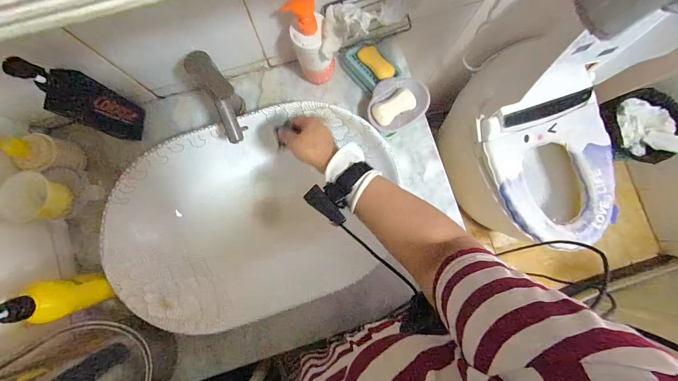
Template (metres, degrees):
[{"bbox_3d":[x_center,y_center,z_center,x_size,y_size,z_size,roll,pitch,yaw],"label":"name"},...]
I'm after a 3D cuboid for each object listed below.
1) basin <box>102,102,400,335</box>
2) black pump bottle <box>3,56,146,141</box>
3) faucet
[{"bbox_3d":[-0.163,0.042,0.611,0.558,0.112,0.372,-14,83,-4],"label":"basin"},{"bbox_3d":[-0.440,-0.156,0.509,0.049,0.231,0.076,23,82,1],"label":"black pump bottle"},{"bbox_3d":[-0.207,-0.154,0.539,0.052,0.177,0.132,-24,84,-5],"label":"faucet"}]

